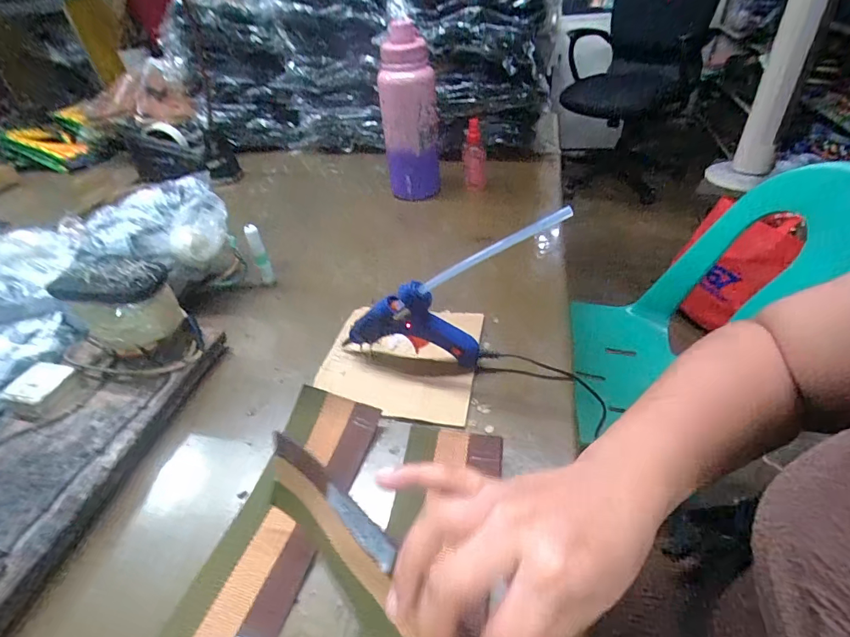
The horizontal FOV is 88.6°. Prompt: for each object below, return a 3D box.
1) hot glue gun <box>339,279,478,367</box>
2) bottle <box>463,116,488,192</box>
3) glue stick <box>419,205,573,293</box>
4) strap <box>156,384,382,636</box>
[{"bbox_3d":[-0.018,0.009,0.430,0.140,0.094,0.024,0,40,8],"label":"hot glue gun"},{"bbox_3d":[0.083,-0.274,0.737,0.038,0.112,0.035,2,40,11],"label":"bottle"},{"bbox_3d":[0.052,-0.053,0.359,0.146,0.009,0.007,-25,26,34],"label":"glue stick"},{"bbox_3d":[-0.124,0.176,0.304,0.077,0.023,0.293,12,45,15],"label":"strap"}]

